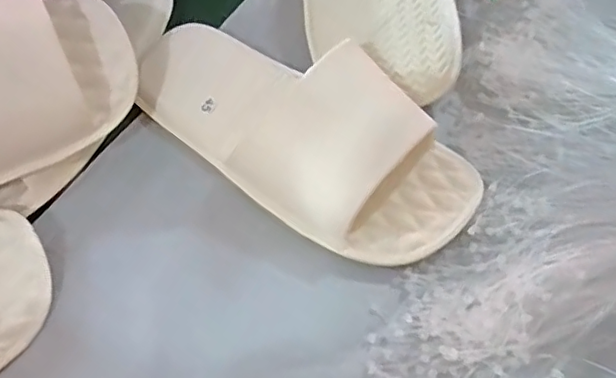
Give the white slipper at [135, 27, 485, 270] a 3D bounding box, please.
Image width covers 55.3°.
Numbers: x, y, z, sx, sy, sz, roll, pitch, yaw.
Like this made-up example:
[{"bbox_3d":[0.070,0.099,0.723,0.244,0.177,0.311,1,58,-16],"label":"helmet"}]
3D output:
[{"bbox_3d":[-0.009,-0.036,0.355,0.229,0.064,0.098,26,60,18],"label":"white slipper"}]

